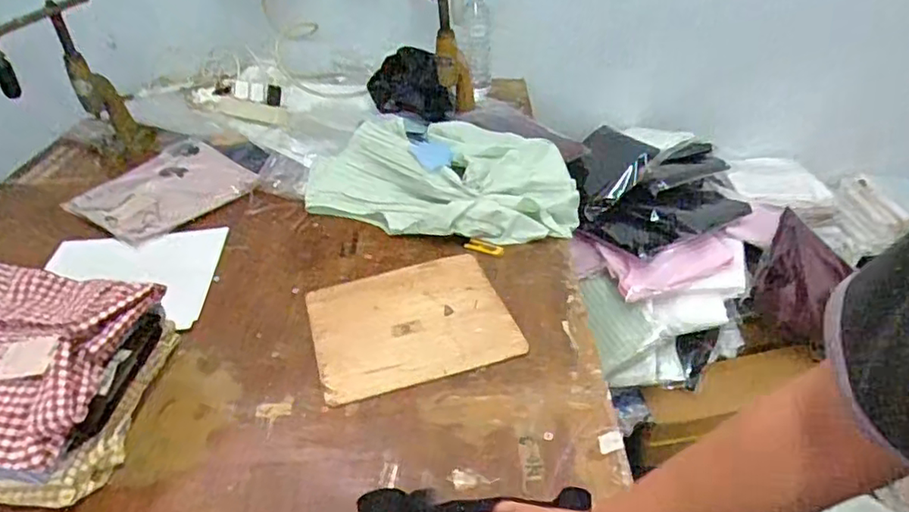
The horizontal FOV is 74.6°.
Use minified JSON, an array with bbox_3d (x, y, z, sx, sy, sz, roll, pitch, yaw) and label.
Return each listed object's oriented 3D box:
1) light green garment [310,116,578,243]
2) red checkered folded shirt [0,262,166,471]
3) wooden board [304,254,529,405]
[{"bbox_3d":[-0.019,-0.170,1.172,0.524,0.116,0.335,8,37,10],"label":"light green garment"},{"bbox_3d":[-0.522,0.107,0.711,0.273,0.057,0.255,5,36,11],"label":"red checkered folded shirt"},{"bbox_3d":[-0.067,0.093,0.897,0.290,0.014,0.247,-10,38,-14],"label":"wooden board"}]

